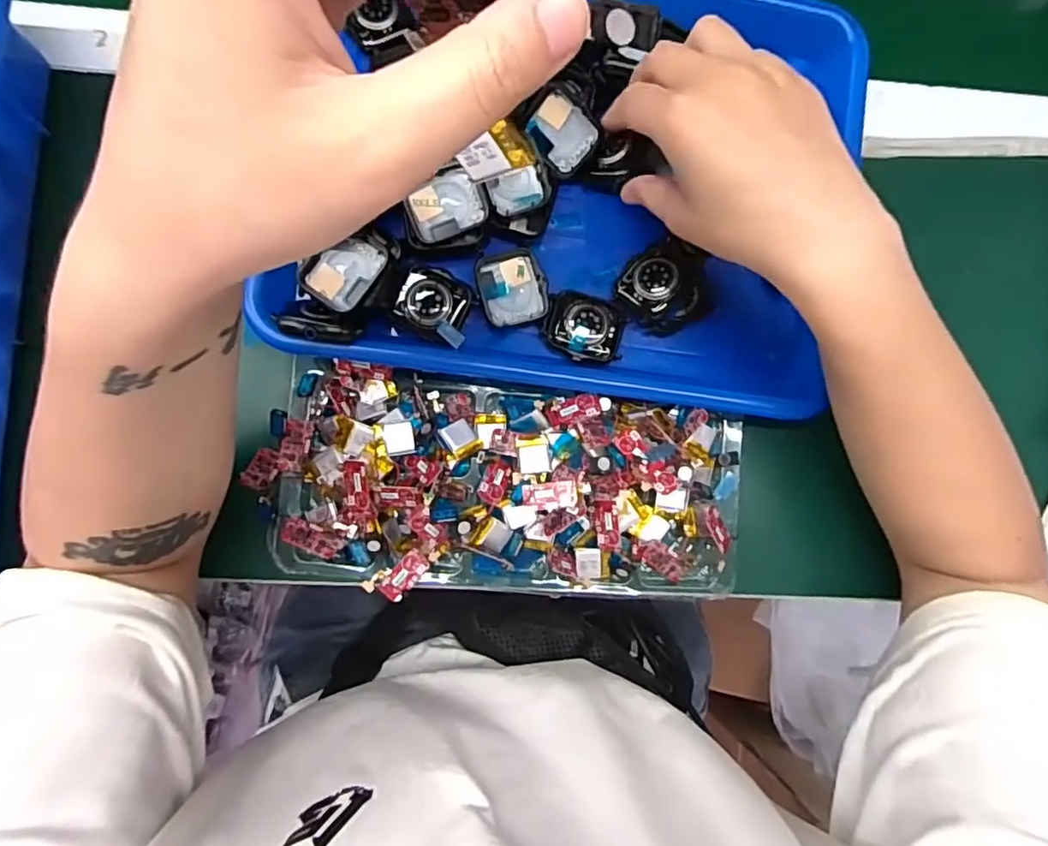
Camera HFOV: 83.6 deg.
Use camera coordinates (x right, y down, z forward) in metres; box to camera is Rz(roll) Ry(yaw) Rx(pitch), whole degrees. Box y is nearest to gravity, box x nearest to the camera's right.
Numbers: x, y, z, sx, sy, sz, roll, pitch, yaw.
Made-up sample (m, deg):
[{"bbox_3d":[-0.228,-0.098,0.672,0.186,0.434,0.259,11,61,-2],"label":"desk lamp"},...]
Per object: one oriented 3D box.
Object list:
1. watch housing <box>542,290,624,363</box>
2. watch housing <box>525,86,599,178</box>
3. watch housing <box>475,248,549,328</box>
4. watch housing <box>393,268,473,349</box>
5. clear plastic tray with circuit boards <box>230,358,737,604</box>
[{"bbox_3d":[0.034,-0.055,0.335,0.043,0.011,0.038,7,84,-4],"label":"watch housing"},{"bbox_3d":[0.022,-0.163,0.329,0.034,0.009,0.039,-37,101,31],"label":"watch housing"},{"bbox_3d":[-0.006,-0.077,0.333,0.038,0.007,0.042,-12,86,-5],"label":"watch housing"},{"bbox_3d":[-0.048,-0.065,0.320,0.041,0.011,0.034,24,84,-2],"label":"watch housing"},{"bbox_3d":[-0.009,0.039,0.330,0.265,0.038,0.118,8,84,-3],"label":"clear plastic tray with circuit boards"}]

